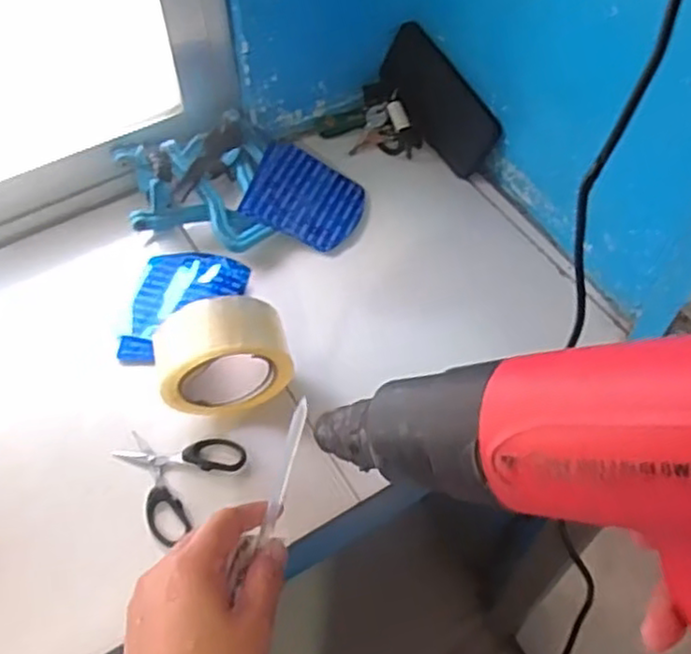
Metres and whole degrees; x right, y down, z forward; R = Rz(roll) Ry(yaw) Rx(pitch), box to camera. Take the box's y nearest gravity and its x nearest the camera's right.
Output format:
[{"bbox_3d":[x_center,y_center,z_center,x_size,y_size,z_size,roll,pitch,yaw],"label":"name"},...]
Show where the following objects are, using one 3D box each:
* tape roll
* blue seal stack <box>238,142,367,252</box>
[{"bbox_3d":[-0.098,0.028,0.586,0.108,0.108,0.060,-25,59,-16],"label":"tape roll"},{"bbox_3d":[-0.039,-0.132,0.740,0.115,0.010,0.097,24,66,-2],"label":"blue seal stack"}]

